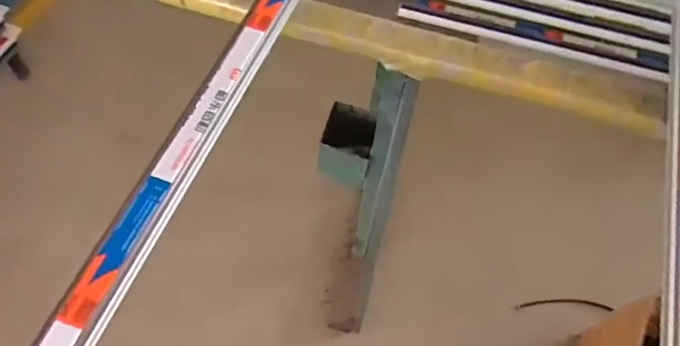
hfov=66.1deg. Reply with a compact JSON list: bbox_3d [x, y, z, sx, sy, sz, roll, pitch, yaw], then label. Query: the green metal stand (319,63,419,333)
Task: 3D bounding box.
[{"bbox_3d":[0.023,0.091,1.053,0.152,0.722,0.258,6,58,0],"label":"green metal stand"}]

